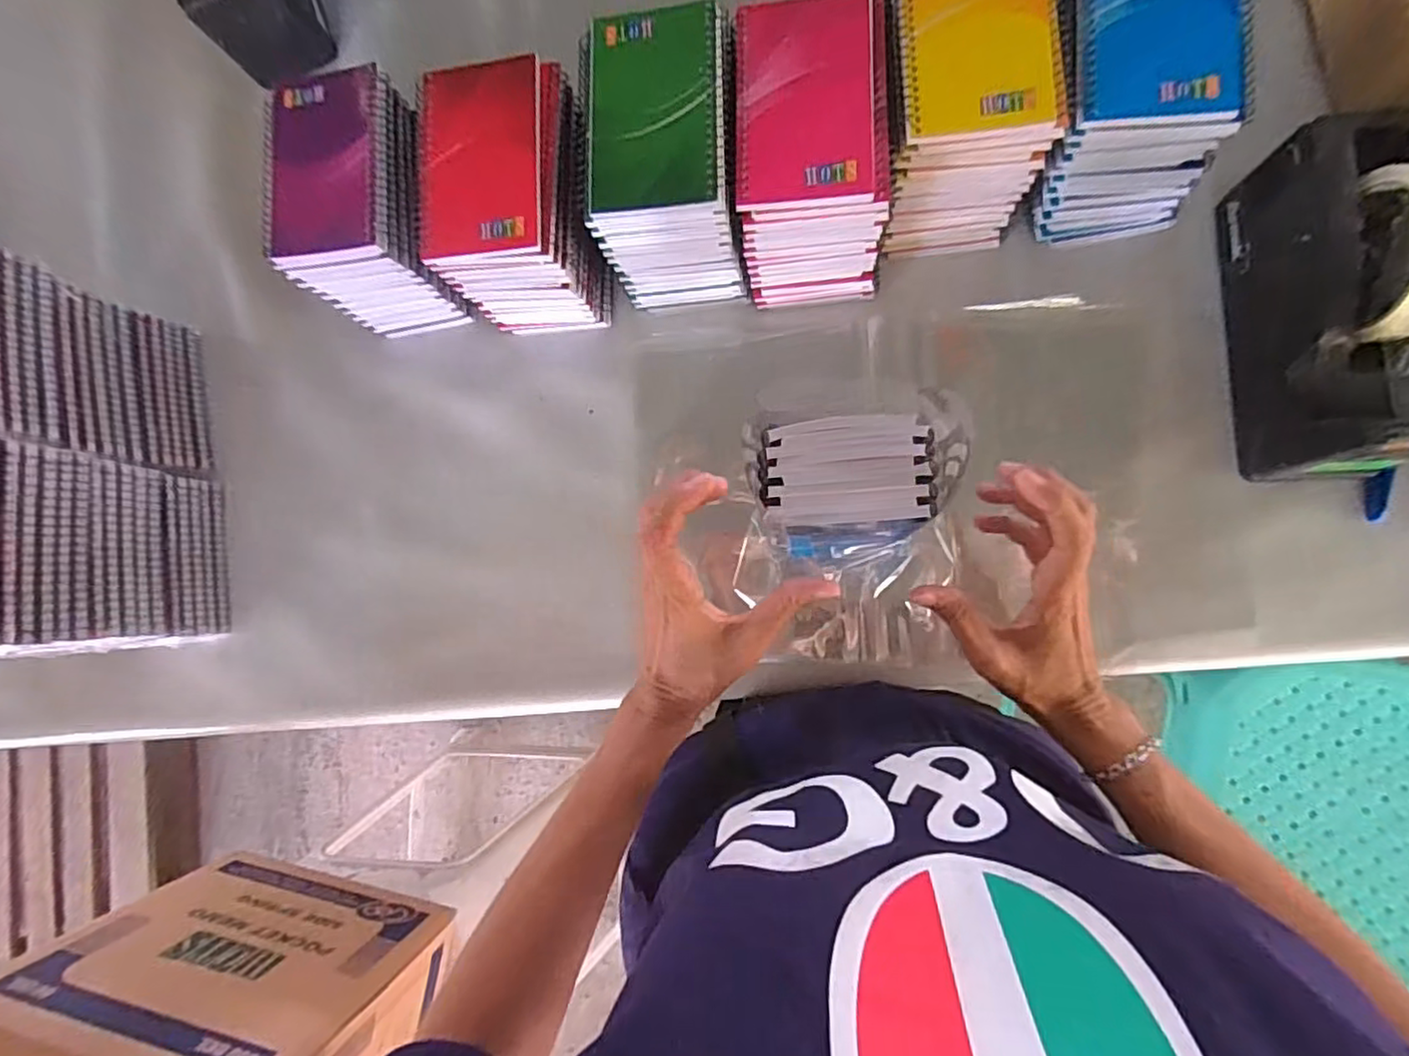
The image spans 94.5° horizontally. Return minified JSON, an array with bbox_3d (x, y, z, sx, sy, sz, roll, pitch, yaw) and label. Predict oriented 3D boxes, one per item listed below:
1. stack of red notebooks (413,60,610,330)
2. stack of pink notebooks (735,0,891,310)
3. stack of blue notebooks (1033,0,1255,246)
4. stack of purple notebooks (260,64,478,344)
[{"bbox_3d":[-0.130,-0.232,0.473,0.093,0.122,0.132,-2,85,9],"label":"stack of red notebooks"},{"bbox_3d":[0.071,-0.248,0.445,0.091,0.115,0.143,-4,85,9],"label":"stack of pink notebooks"},{"bbox_3d":[0.270,-0.286,0.422,0.102,0.112,0.143,-3,85,9],"label":"stack of blue notebooks"},{"bbox_3d":[-0.247,-0.236,0.489,0.095,0.112,0.136,-4,85,9],"label":"stack of purple notebooks"}]

